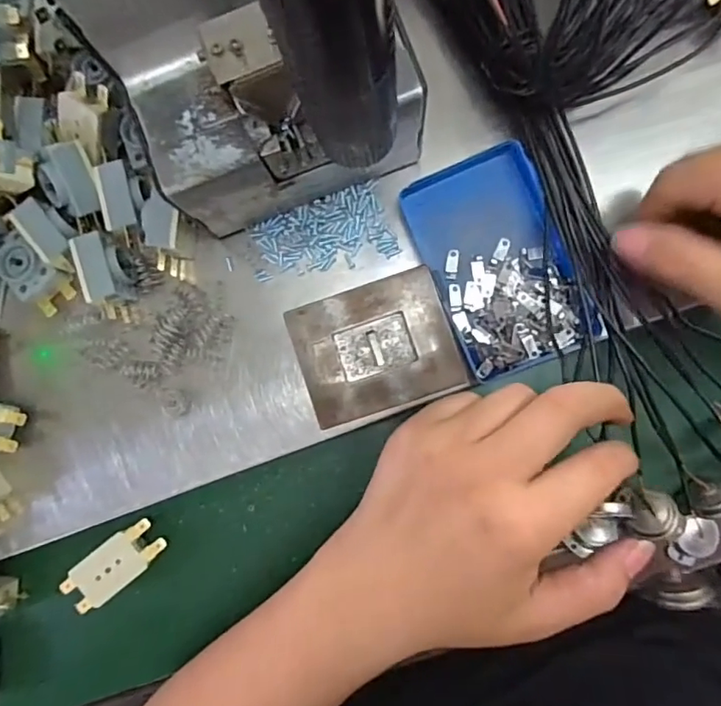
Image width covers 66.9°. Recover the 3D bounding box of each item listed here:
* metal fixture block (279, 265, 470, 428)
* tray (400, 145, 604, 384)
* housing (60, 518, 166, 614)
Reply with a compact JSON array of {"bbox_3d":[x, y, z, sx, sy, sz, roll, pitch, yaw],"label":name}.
[{"bbox_3d":[0.008,-0.004,0.291,0.078,0.035,0.064,-18,88,4],"label":"metal fixture block"},{"bbox_3d":[0.074,-0.049,0.293,0.071,0.024,0.113,-22,88,3],"label":"tray"},{"bbox_3d":[-0.144,0.124,0.315,0.058,0.010,0.027,-40,92,-9],"label":"housing"}]

